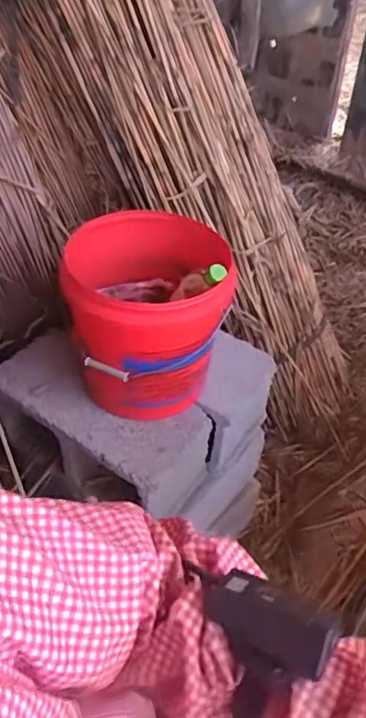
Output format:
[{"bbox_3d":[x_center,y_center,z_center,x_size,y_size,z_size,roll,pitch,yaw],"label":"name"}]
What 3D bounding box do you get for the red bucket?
[{"bbox_3d":[-0.062,-0.078,0.967,0.260,0.251,0.289,-3,47,-5],"label":"red bucket"}]

